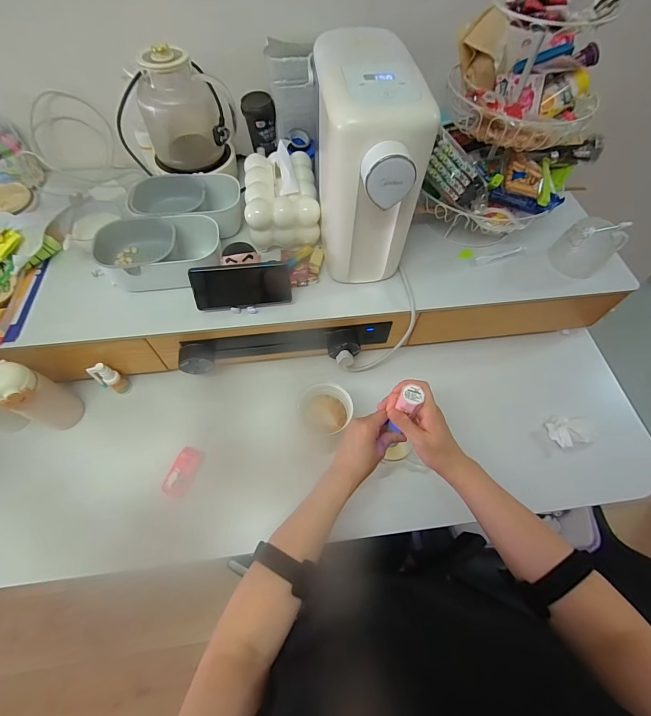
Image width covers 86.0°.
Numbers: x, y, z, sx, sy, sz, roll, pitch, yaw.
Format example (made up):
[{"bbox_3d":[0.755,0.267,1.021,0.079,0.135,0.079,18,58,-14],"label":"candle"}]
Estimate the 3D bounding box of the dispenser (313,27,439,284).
[{"bbox_3d":[0.063,-0.294,0.569,0.137,0.284,0.250,-8,61,-6],"label":"dispenser"}]

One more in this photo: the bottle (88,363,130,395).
[{"bbox_3d":[-0.416,0.043,0.678,0.024,0.098,0.032,23,62,11],"label":"bottle"}]

